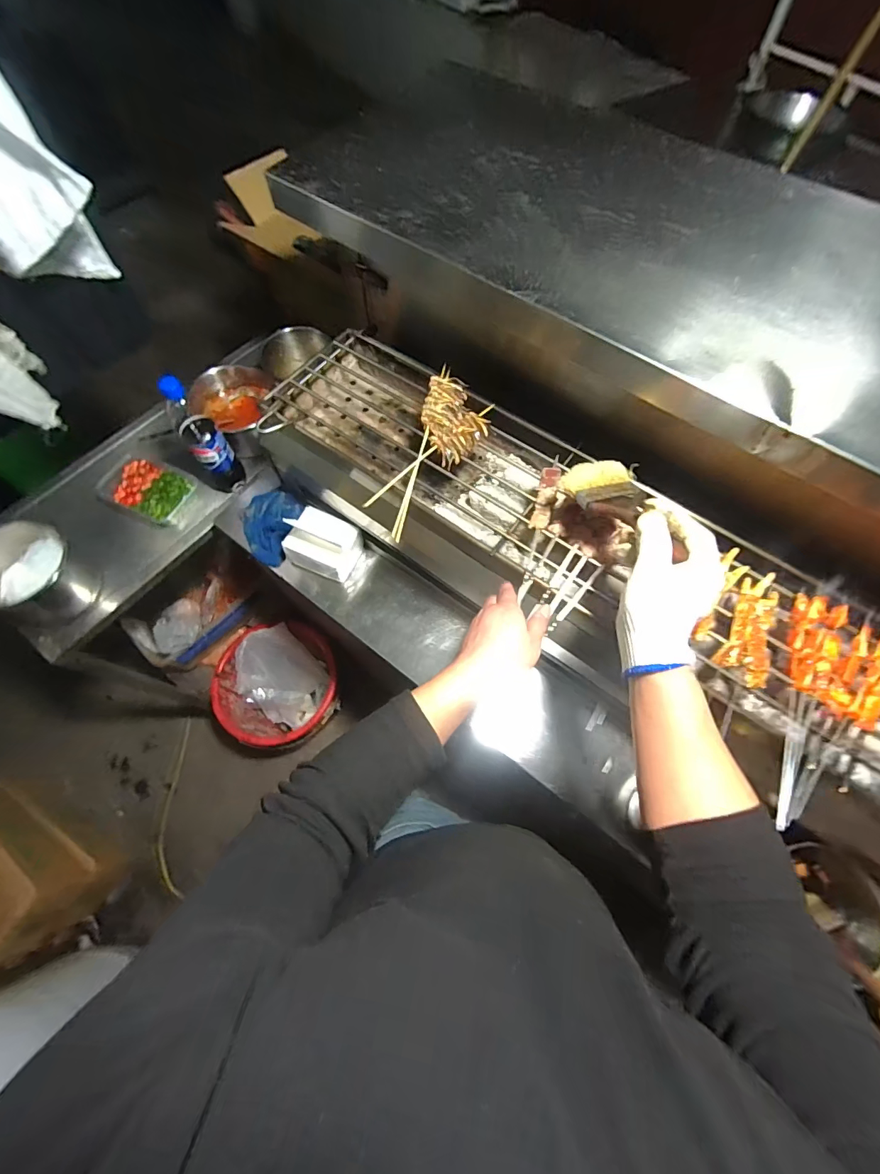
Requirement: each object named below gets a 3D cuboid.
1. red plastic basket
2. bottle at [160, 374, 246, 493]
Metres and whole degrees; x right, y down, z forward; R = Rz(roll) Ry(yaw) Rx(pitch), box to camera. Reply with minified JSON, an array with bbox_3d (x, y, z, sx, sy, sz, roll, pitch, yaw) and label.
[{"bbox_3d":[-0.447,0.285,1.262,0.293,0.256,0.302,0,67,1],"label":"red plastic basket"},{"bbox_3d":[-0.418,-0.259,0.770,0.068,0.245,0.058,-37,71,-13],"label":"bottle"}]

